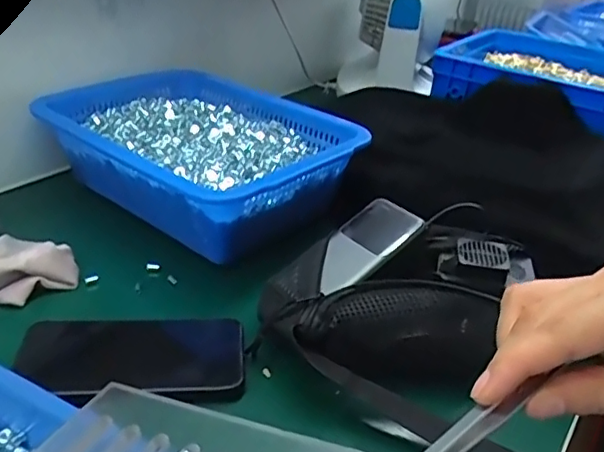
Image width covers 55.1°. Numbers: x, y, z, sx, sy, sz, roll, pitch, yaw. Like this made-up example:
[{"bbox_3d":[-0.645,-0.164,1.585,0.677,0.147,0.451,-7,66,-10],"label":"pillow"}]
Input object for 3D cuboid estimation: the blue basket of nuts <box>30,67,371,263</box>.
[{"bbox_3d":[-0.109,-0.078,0.625,0.310,0.086,0.232,25,35,31],"label":"blue basket of nuts"}]

